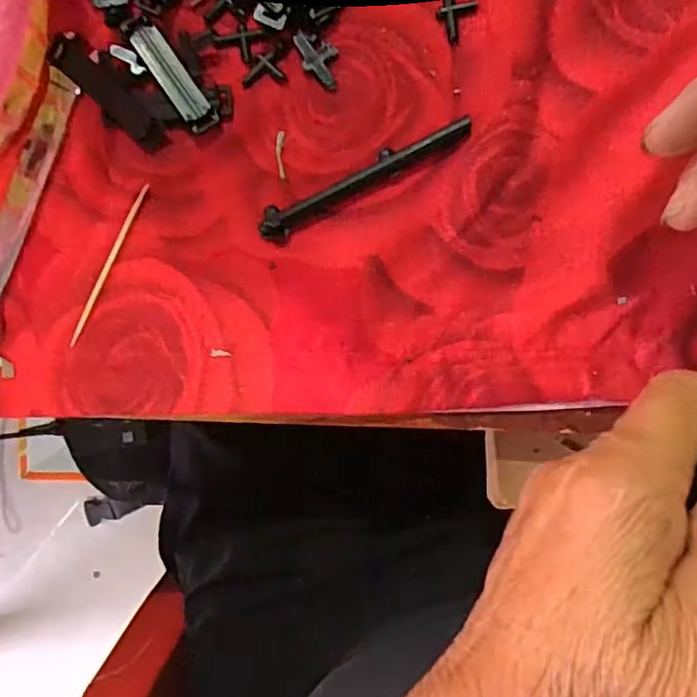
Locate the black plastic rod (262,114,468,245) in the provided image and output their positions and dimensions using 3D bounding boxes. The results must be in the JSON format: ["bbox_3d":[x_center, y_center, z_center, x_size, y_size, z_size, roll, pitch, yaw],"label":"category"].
[{"bbox_3d":[0.005,-0.060,0.213,0.080,0.009,0.010,-29,92,3],"label":"black plastic rod"}]

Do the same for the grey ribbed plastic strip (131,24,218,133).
[{"bbox_3d":[-0.060,-0.094,0.213,0.010,0.004,0.041,-34,91,3],"label":"grey ribbed plastic strip"}]

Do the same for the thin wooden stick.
[{"bbox_3d":[-0.085,-0.029,0.216,0.004,0.004,0.062,27,93,1],"label":"thin wooden stick"}]

